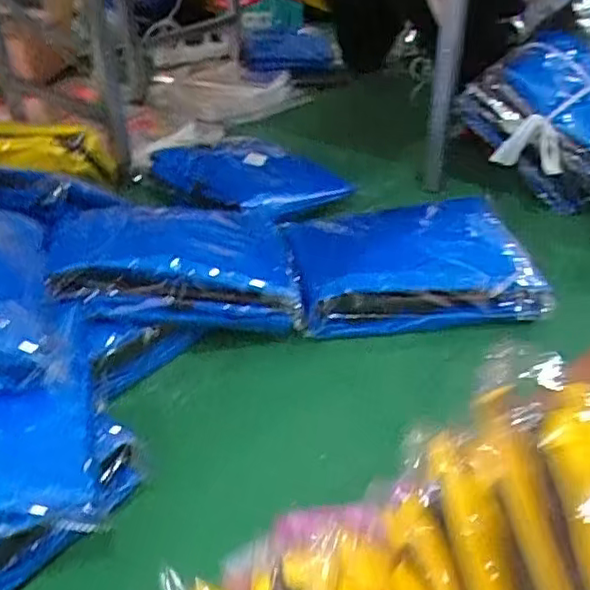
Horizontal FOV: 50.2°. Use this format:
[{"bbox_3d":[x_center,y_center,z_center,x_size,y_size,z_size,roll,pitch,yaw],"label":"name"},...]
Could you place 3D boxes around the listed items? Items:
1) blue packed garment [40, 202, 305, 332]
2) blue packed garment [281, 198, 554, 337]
[{"bbox_3d":[-0.154,-0.062,0.826,0.311,0.068,0.261,1,37,-20],"label":"blue packed garment"},{"bbox_3d":[0.157,-0.052,0.878,0.319,0.068,0.239,-3,37,-2],"label":"blue packed garment"}]

